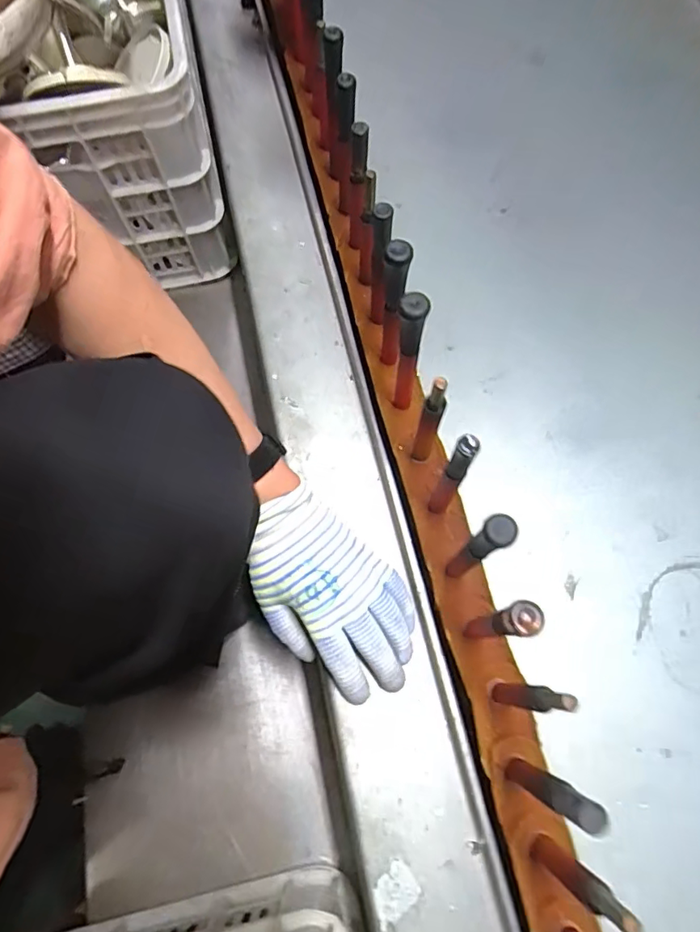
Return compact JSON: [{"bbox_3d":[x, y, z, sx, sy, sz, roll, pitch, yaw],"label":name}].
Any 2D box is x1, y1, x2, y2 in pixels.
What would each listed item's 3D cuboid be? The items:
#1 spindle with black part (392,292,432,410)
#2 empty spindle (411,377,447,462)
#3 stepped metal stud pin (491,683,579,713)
[{"bbox_3d":[0.047,-0.092,0.429,0.023,0.148,0.026,13,69,4],"label":"spindle with black part"},{"bbox_3d":[0.065,-0.038,0.413,0.017,0.127,0.018,16,71,5],"label":"empty spindle"},{"bbox_3d":[0.116,0.159,0.355,0.017,0.148,0.015,11,71,3],"label":"stepped metal stud pin"}]

